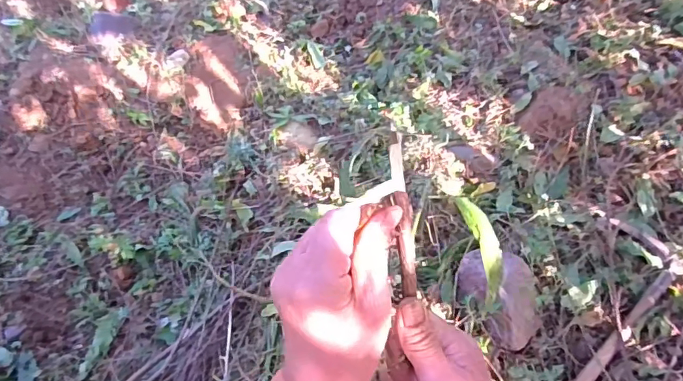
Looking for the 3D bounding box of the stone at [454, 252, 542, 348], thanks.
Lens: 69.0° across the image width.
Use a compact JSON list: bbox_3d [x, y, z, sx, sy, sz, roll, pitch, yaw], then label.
[{"bbox_3d":[0.281,0.174,0.861,0.108,0.072,0.170,-20,54,-15],"label":"stone"}]

